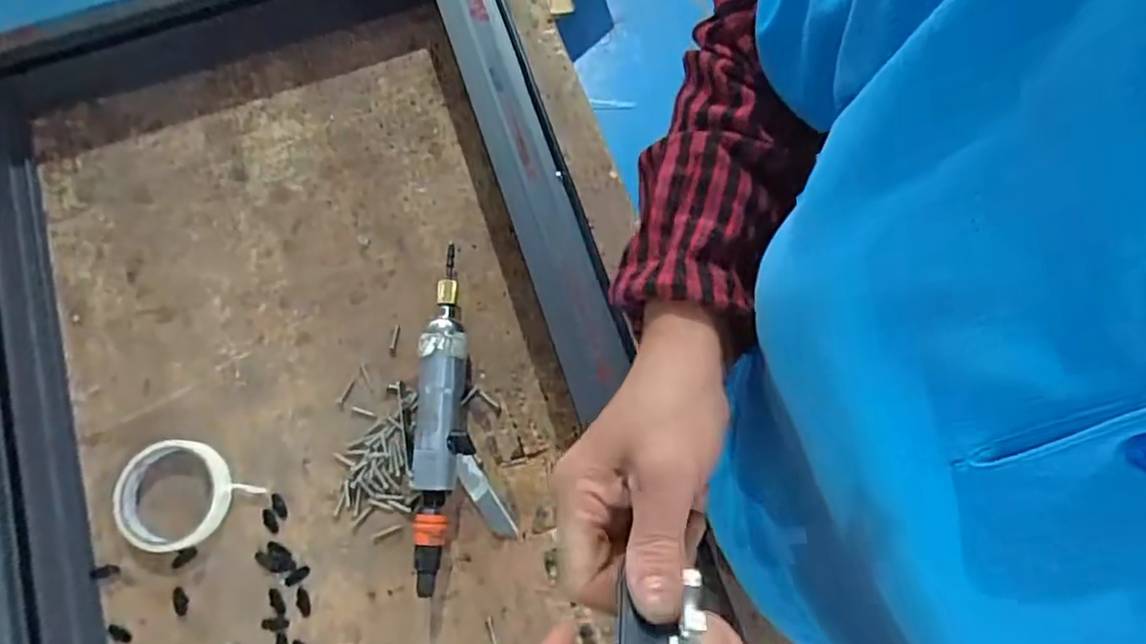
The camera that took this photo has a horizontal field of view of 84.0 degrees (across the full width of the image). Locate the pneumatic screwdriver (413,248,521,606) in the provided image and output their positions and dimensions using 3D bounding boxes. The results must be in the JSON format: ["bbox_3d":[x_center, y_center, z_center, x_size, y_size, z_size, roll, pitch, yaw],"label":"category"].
[{"bbox_3d":[-0.098,0.076,0.551,0.073,0.044,0.291,-4,76,-2],"label":"pneumatic screwdriver"}]

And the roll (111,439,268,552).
[{"bbox_3d":[-0.341,0.149,0.546,0.089,0.019,0.100,43,79,9],"label":"roll"}]

